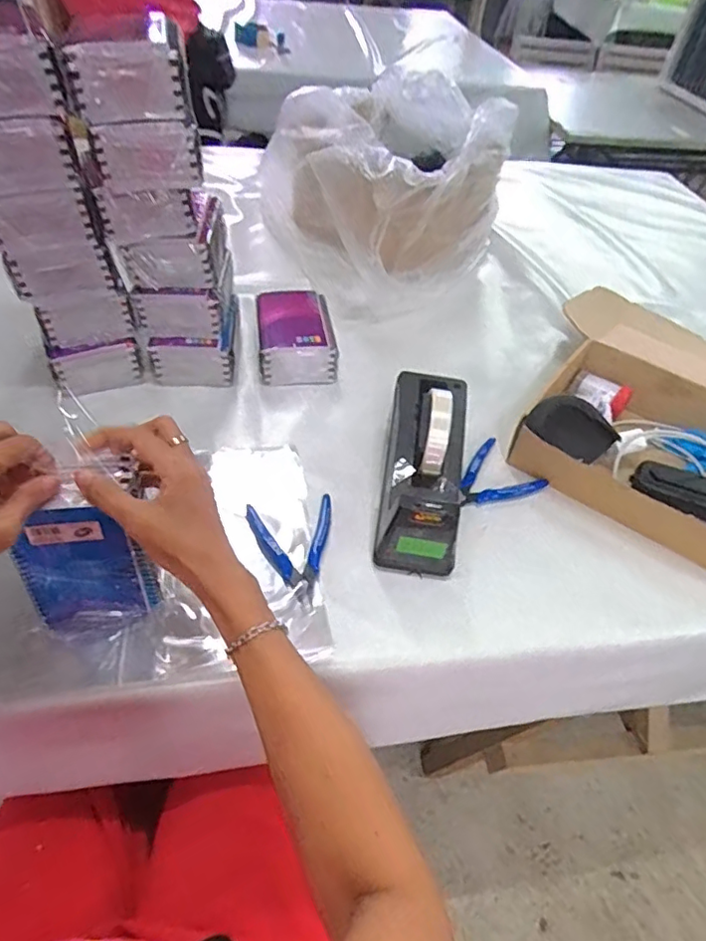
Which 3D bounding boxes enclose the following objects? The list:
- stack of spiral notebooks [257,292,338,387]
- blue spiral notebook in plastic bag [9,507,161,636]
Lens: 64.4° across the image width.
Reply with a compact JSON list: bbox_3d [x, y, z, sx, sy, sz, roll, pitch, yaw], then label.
[{"bbox_3d":[-0.076,-0.176,0.733,0.105,0.058,0.125,0,48,-8],"label":"stack of spiral notebooks"},{"bbox_3d":[-0.205,0.079,0.428,0.087,0.127,0.015,-8,41,-13],"label":"blue spiral notebook in plastic bag"}]

